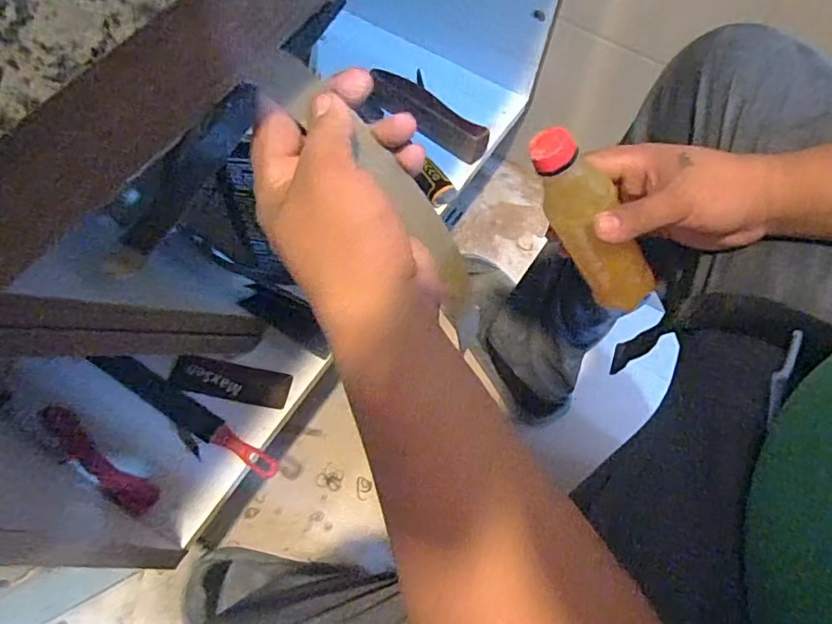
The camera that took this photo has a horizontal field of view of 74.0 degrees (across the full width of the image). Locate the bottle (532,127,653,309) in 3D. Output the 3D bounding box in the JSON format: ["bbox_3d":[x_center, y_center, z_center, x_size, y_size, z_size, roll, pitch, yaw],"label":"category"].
[{"bbox_3d":[0.134,-0.063,0.412,0.045,0.176,0.036,2,55,44],"label":"bottle"}]

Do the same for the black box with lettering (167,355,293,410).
[{"bbox_3d":[-0.211,0.078,0.628,0.131,0.006,0.043,10,64,2],"label":"black box with lettering"}]

